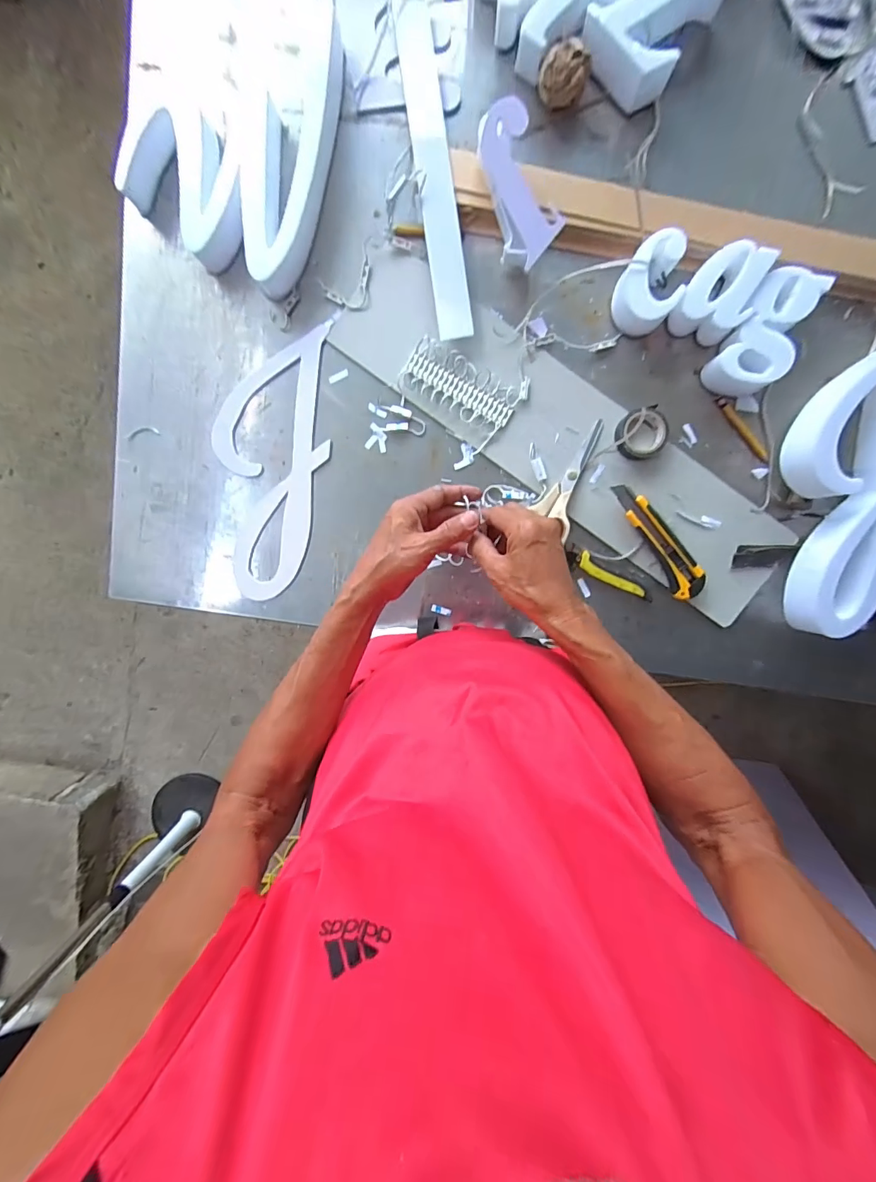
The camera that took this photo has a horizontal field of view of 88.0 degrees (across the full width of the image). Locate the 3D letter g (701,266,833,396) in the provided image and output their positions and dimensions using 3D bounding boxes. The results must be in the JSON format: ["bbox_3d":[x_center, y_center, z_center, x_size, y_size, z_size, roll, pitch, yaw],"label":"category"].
[{"bbox_3d":[0.362,-0.286,0.506,0.067,0.051,0.127,25,98,-1],"label":"3D letter g"}]

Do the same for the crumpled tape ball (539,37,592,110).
[{"bbox_3d":[0.135,-0.555,0.486,0.050,0.044,0.051,0,97,3],"label":"crumpled tape ball"}]

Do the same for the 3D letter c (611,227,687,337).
[{"bbox_3d":[0.237,-0.340,0.506,0.064,0.050,0.085,31,97,-1],"label":"3D letter c"}]

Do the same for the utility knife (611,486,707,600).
[{"bbox_3d":[0.268,-0.063,0.550,0.039,0.021,0.158,-33,94,6],"label":"utility knife"}]

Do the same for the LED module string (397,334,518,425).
[{"bbox_3d":[0.027,-0.245,0.544,0.136,0.008,0.058,29,98,-1],"label":"LED module string"}]

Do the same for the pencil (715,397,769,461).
[{"bbox_3d":[0.364,-0.193,0.540,0.012,0.008,0.094,-41,94,7],"label":"pencil"}]

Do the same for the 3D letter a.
[{"bbox_3d":[0.309,-0.331,0.503,0.072,0.055,0.085,27,98,-1],"label":"3D letter a"}]

